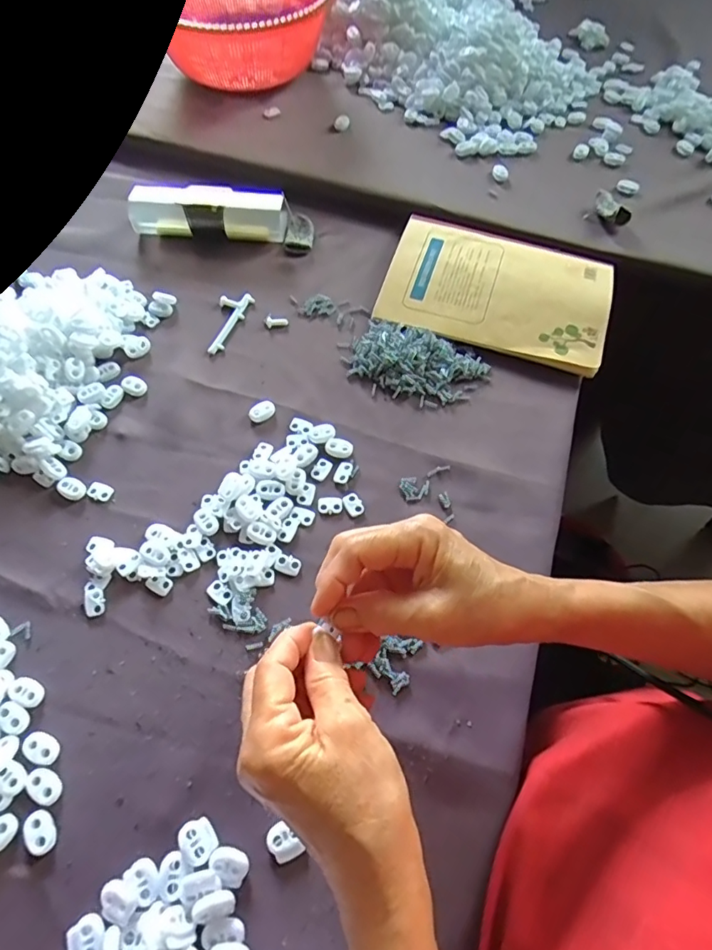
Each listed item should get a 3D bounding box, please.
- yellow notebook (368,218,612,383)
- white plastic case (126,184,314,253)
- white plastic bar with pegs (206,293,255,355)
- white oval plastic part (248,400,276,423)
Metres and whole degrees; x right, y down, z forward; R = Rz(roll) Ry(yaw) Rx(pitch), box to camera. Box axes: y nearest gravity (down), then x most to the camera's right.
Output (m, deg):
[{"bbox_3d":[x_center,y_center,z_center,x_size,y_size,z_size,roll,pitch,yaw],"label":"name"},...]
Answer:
[{"bbox_3d":[0.132,-0.178,0.488,0.204,0.014,0.135,17,64,8],"label":"yellow notebook"},{"bbox_3d":[-0.135,-0.264,0.526,0.178,0.034,0.043,7,63,3],"label":"white plastic case"},{"bbox_3d":[-0.122,-0.143,0.480,0.029,0.006,0.073,19,64,9],"label":"white plastic bar with pegs"},{"bbox_3d":[-0.079,-0.054,0.434,0.023,0.006,0.017,-26,66,-13],"label":"white oval plastic part"}]

